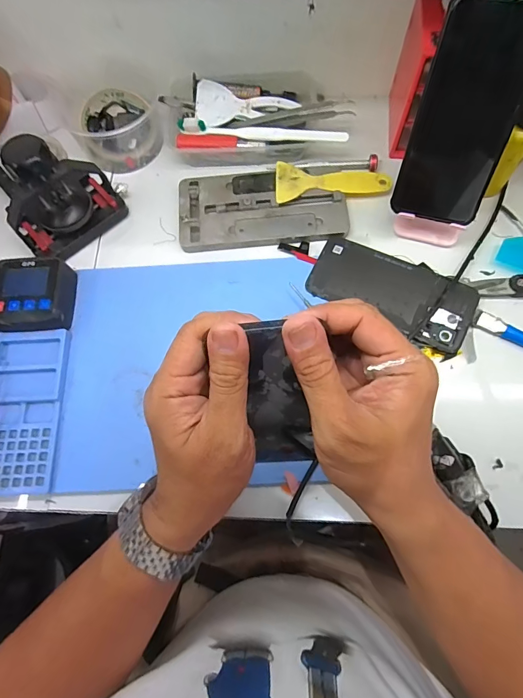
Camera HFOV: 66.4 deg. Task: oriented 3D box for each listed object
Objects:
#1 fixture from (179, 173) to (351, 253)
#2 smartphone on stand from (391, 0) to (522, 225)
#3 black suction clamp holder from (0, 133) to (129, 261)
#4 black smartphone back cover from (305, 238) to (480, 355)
[{"bbox_3d":[0.000,-0.154,0.431,0.176,0.009,0.089,-5,72,1],"label":"fixture"},{"bbox_3d":[0.170,-0.191,0.337,0.077,0.160,0.005,18,39,14],"label":"smartphone on stand"},{"bbox_3d":[-0.208,-0.156,0.392,0.061,0.103,0.103,41,78,14],"label":"black suction clamp holder"},{"bbox_3d":[0.128,-0.057,0.395,0.157,0.006,0.072,26,75,10],"label":"black smartphone back cover"}]

